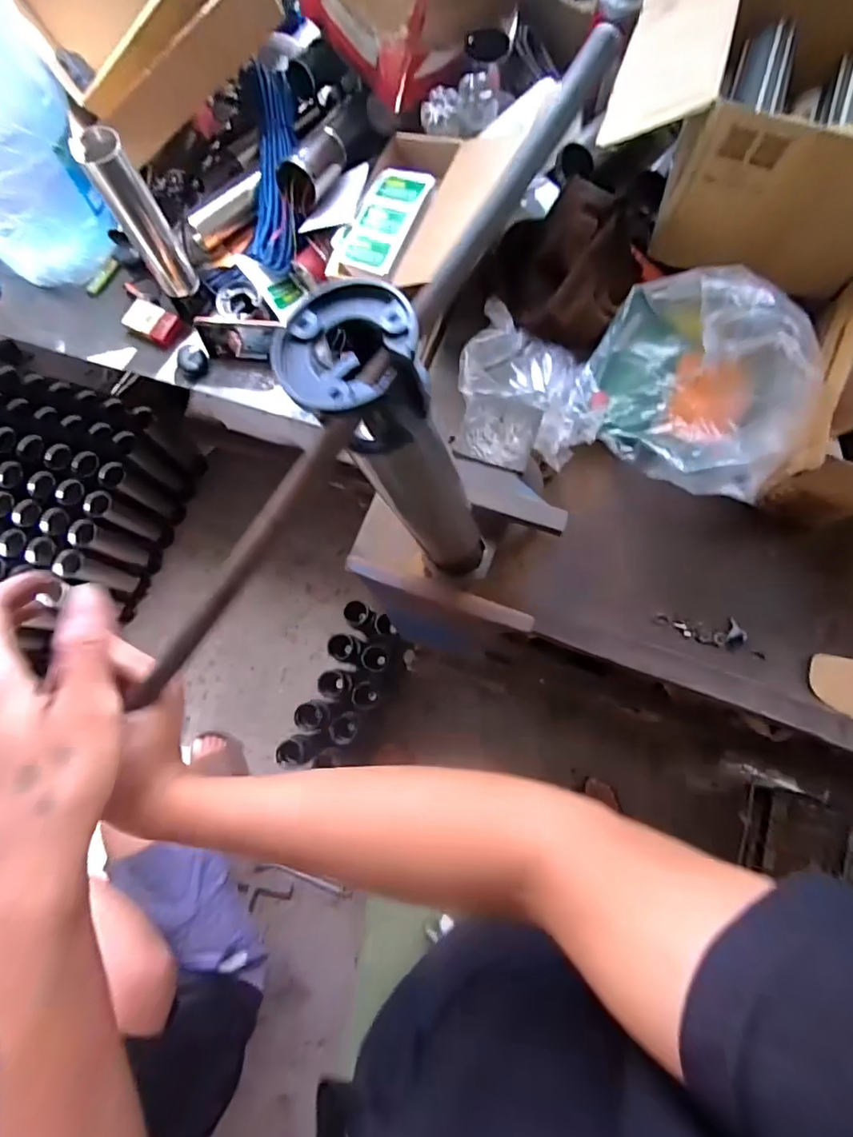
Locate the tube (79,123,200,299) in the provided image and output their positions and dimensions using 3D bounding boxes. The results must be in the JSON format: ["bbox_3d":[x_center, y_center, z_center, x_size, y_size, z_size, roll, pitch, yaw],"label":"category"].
[{"bbox_3d":[-0.441,-0.537,0.821,0.067,0.248,0.055,-37,79,-7],"label":"tube"}]

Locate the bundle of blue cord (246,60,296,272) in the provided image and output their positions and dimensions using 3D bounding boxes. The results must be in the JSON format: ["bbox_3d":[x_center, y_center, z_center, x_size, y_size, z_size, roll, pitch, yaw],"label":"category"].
[{"bbox_3d":[-0.269,-0.693,0.904,0.091,0.049,0.322,3,96,2],"label":"bundle of blue cord"}]

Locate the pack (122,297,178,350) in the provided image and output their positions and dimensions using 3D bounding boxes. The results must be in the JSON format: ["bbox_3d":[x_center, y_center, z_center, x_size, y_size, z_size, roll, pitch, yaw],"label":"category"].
[{"bbox_3d":[-0.503,-0.452,0.956,0.091,0.028,0.062,23,79,7],"label":"pack"}]

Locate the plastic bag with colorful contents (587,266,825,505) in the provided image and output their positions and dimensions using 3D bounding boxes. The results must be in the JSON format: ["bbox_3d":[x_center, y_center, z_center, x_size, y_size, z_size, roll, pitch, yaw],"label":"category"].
[{"bbox_3d":[0.341,-0.236,0.637,0.258,0.167,0.205,26,79,7],"label":"plastic bag with colorful contents"}]

